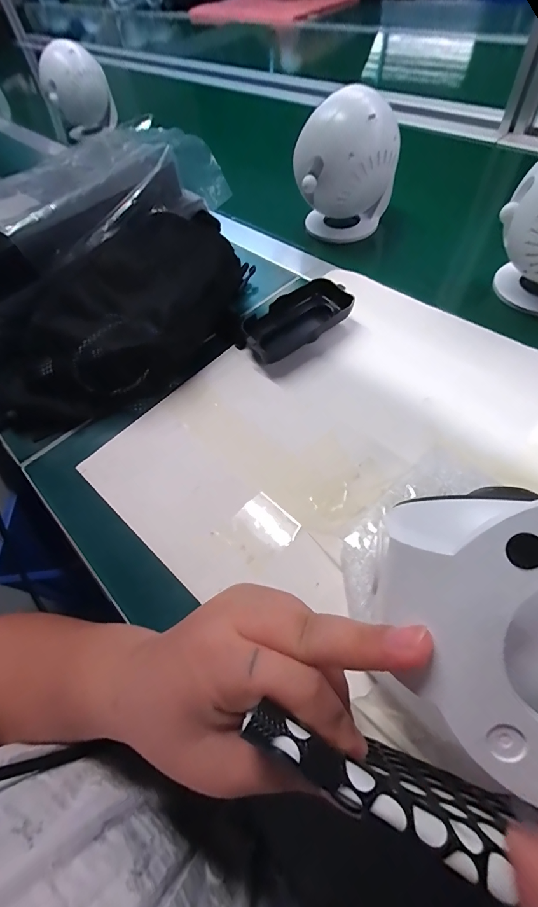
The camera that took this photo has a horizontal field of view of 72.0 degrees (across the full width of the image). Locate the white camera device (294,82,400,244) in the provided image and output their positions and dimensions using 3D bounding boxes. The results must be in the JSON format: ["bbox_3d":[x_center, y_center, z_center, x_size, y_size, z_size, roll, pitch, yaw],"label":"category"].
[{"bbox_3d":[0.090,-0.318,0.434,0.101,0.145,0.082,14,60,15],"label":"white camera device"}]

